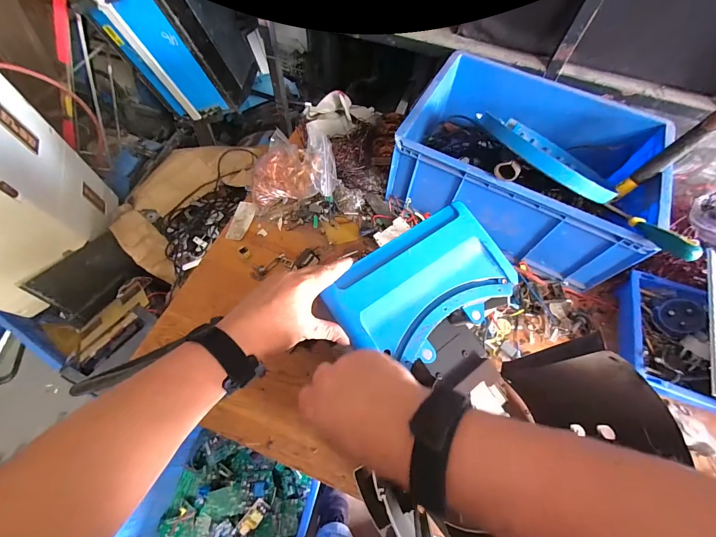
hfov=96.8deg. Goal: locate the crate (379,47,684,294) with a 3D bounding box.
[{"bbox_3d":[0.347,-0.232,0.672,0.468,0.183,0.357,28,64,10],"label":"crate"}]

